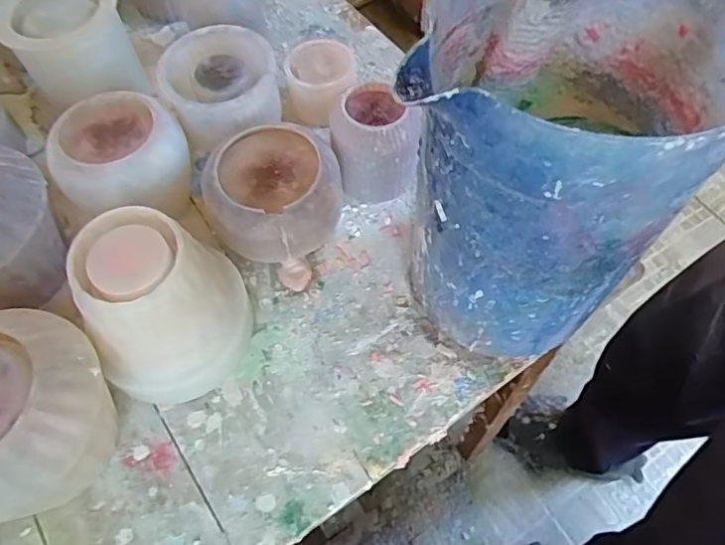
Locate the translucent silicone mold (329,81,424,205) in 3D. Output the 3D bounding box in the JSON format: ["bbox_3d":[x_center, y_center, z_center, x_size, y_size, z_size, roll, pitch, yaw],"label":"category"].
[{"bbox_3d":[0.009,-0.110,0.478,0.067,0.077,0.071,-8,60,-3],"label":"translucent silicone mold"}]

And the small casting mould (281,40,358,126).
[{"bbox_3d":[-0.042,-0.176,0.537,0.074,0.057,0.072,-1,60,1],"label":"small casting mould"}]

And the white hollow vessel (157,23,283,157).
[{"bbox_3d":[-0.120,-0.152,0.500,0.097,0.077,0.105,-18,61,-8],"label":"white hollow vessel"}]

